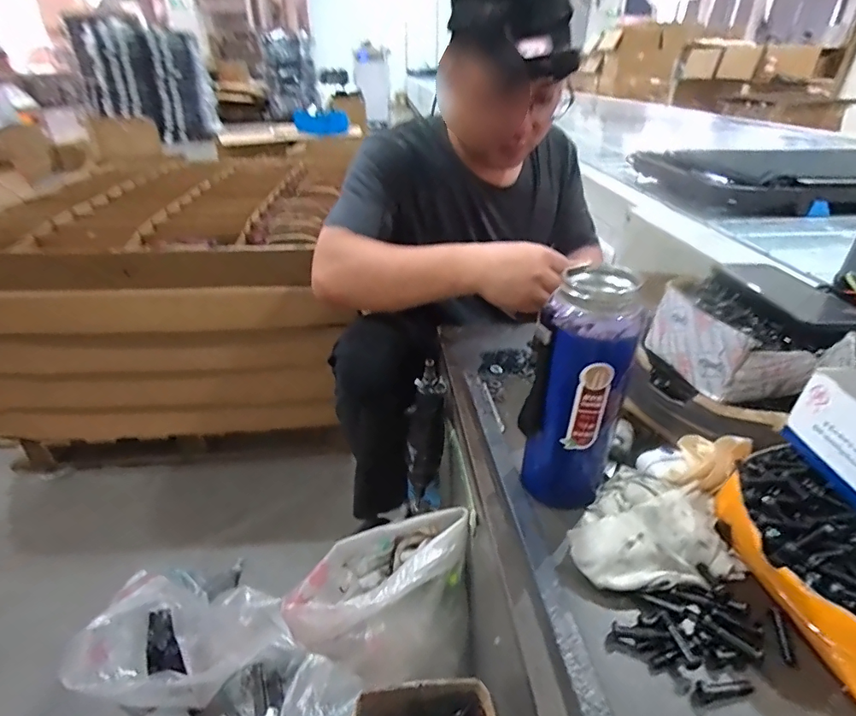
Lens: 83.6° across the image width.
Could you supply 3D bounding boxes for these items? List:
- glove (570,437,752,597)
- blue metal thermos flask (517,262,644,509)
[{"bbox_3d":[0.212,0.133,0.418,0.117,0.047,0.180,23,39,33],"label":"glove"},{"bbox_3d":[0.133,0.032,0.432,0.083,0.209,0.074,10,33,20],"label":"blue metal thermos flask"}]

